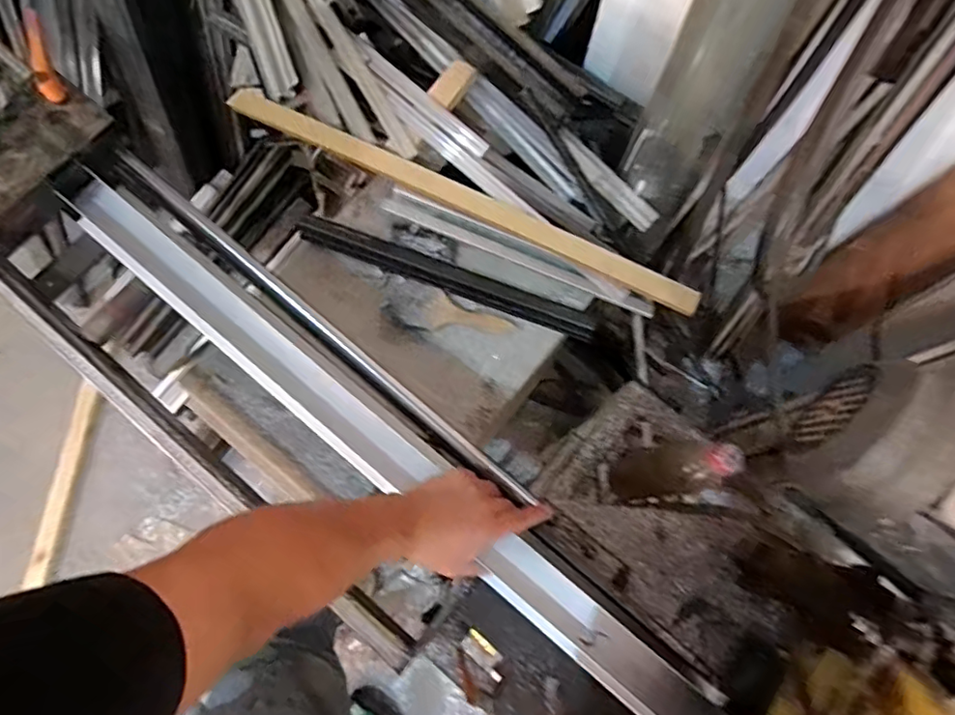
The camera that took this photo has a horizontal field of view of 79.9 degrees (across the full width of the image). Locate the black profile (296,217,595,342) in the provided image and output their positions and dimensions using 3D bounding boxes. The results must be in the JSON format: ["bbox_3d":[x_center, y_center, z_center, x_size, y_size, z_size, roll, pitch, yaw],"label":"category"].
[{"bbox_3d":[-0.050,-0.127,0.864,0.475,0.027,0.045,20,76,4],"label":"black profile"}]

